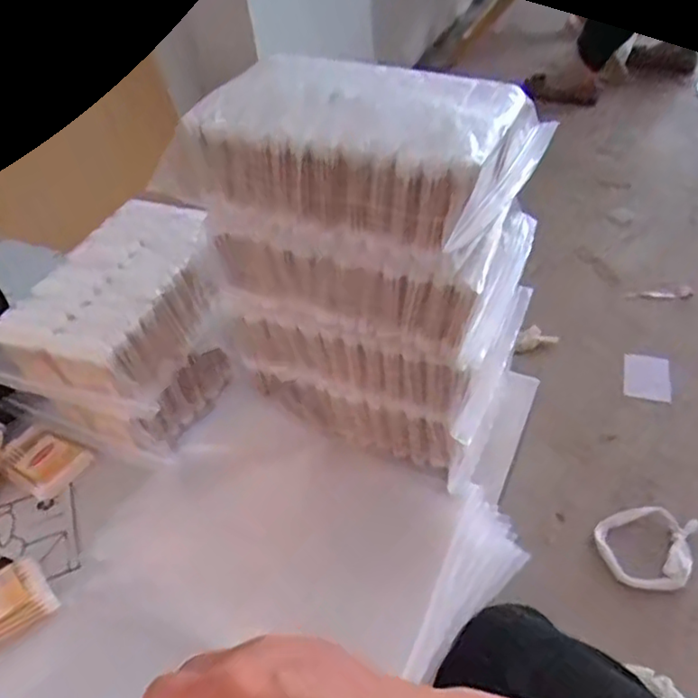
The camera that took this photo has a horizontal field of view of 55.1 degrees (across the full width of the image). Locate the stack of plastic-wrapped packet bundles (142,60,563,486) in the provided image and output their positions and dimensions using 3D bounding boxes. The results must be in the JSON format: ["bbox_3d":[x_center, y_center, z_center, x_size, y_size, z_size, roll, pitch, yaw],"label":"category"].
[{"bbox_3d":[0.023,-0.066,0.543,0.224,0.292,0.157,18,50,23],"label":"stack of plastic-wrapped packet bundles"}]

